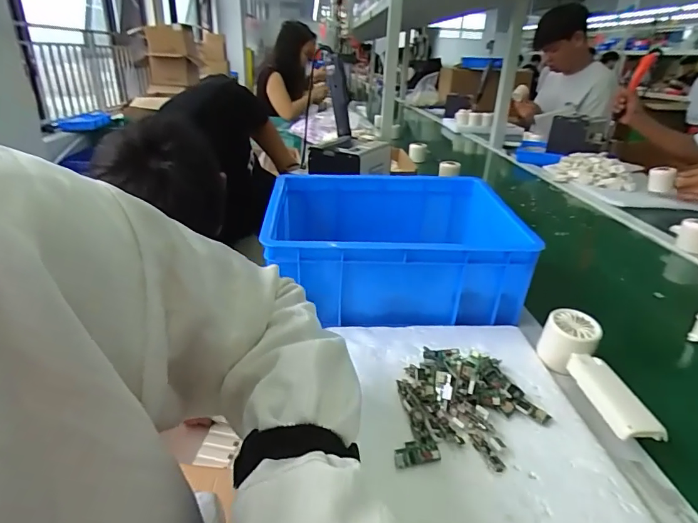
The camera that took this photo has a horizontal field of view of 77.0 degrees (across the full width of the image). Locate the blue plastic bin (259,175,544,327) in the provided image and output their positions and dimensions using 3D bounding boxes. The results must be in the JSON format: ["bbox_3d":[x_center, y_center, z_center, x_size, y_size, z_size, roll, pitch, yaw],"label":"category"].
[{"bbox_3d":[0.061,-0.027,0.649,0.325,0.129,0.262,-1,26,-2],"label":"blue plastic bin"}]

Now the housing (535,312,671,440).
[{"bbox_3d":[0.255,0.115,0.450,0.056,0.051,0.156,-2,26,-6],"label":"housing"}]

